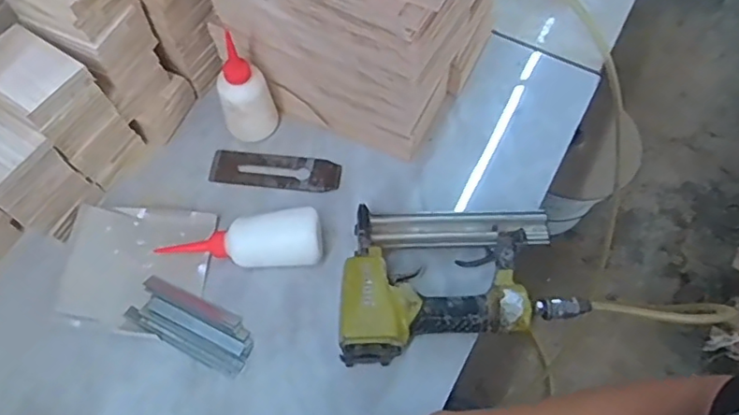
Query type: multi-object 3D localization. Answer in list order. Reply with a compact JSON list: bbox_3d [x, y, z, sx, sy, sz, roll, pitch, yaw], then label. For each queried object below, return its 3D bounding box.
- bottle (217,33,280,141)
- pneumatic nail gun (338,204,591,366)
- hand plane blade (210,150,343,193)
[{"bbox_3d":[-0.143,-0.132,0.683,0.053,0.145,0.051,0,65,1],"label":"bottle"},{"bbox_3d":[0.087,0.068,0.636,0.256,0.067,0.160,-9,65,-3],"label":"pneumatic nail gun"},{"bbox_3d":[-0.114,-0.044,0.729,0.157,0.006,0.046,6,65,4],"label":"hand plane blade"}]

